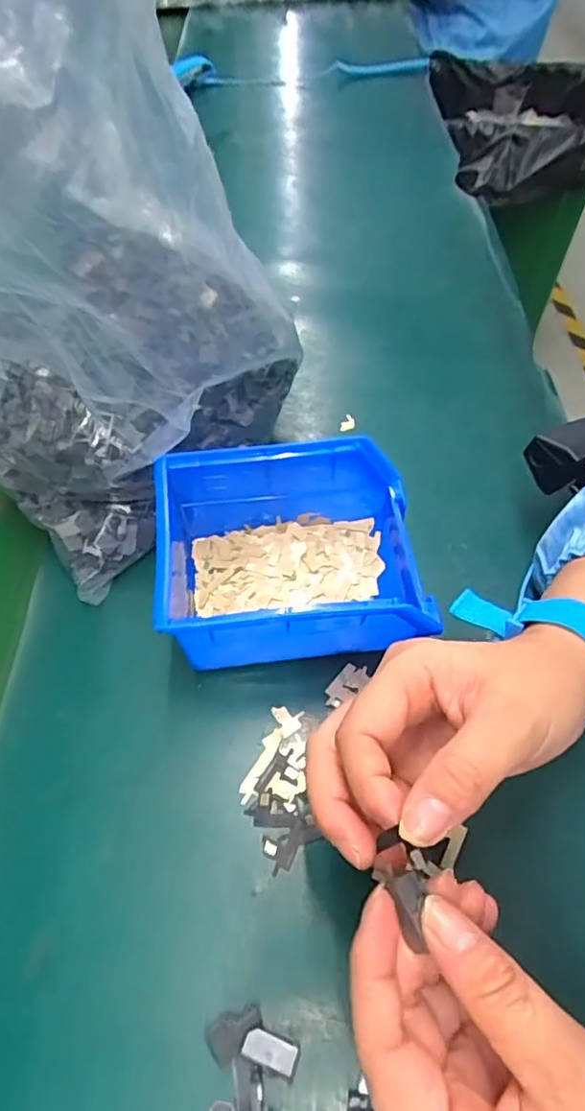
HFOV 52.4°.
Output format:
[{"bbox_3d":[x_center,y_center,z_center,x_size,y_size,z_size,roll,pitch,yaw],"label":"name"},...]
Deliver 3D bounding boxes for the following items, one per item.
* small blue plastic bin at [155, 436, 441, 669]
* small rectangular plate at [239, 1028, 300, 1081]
[{"bbox_3d":[-0.003,0.000,0.327,0.149,0.078,0.097,-3,55,0],"label":"small blue plastic bin"},{"bbox_3d":[-0.009,0.194,0.233,0.022,0.010,0.011,16,57,12],"label":"small rectangular plate"}]

